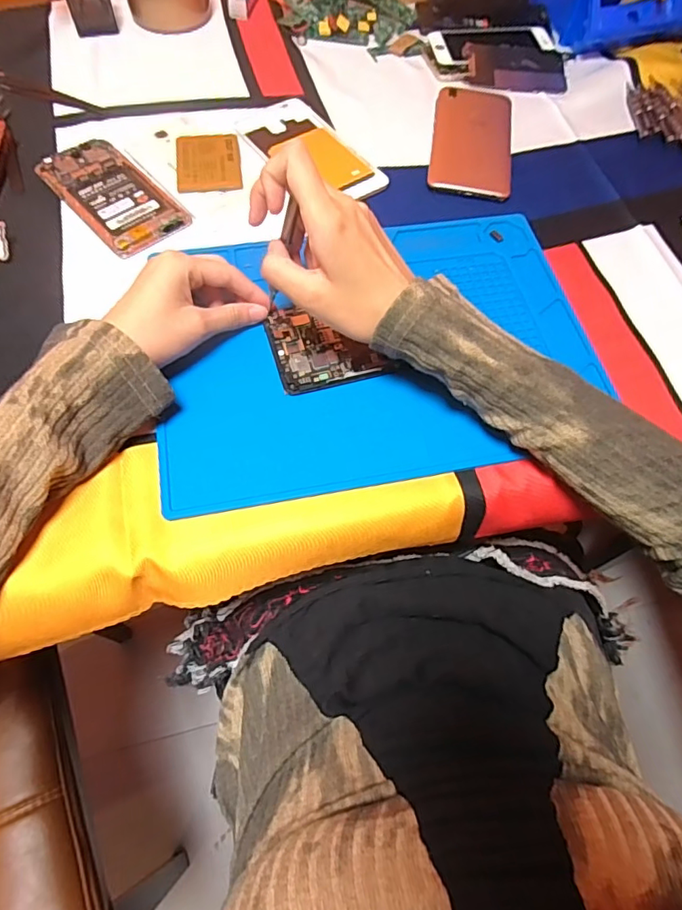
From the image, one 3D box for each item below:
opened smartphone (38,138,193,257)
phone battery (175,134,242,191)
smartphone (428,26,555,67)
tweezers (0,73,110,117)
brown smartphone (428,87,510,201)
[{"bbox_3d":[-0.196,-0.223,0.445,0.067,0.007,0.139,-39,71,-18],"label":"opened smartphone"},{"bbox_3d":[-0.117,-0.259,0.464,0.055,0.006,0.072,-8,64,-5],"label":"phone battery"},{"bbox_3d":[0.165,-0.454,0.577,0.133,0.011,0.063,-13,65,-7],"label":"smartphone"},{"bbox_3d":[-0.282,-0.347,0.504,0.115,0.007,0.020,16,64,6],"label":"tweezers"},{"bbox_3d":[0.125,-0.302,0.500,0.076,0.006,0.158,8,64,3],"label":"brown smartphone"}]

